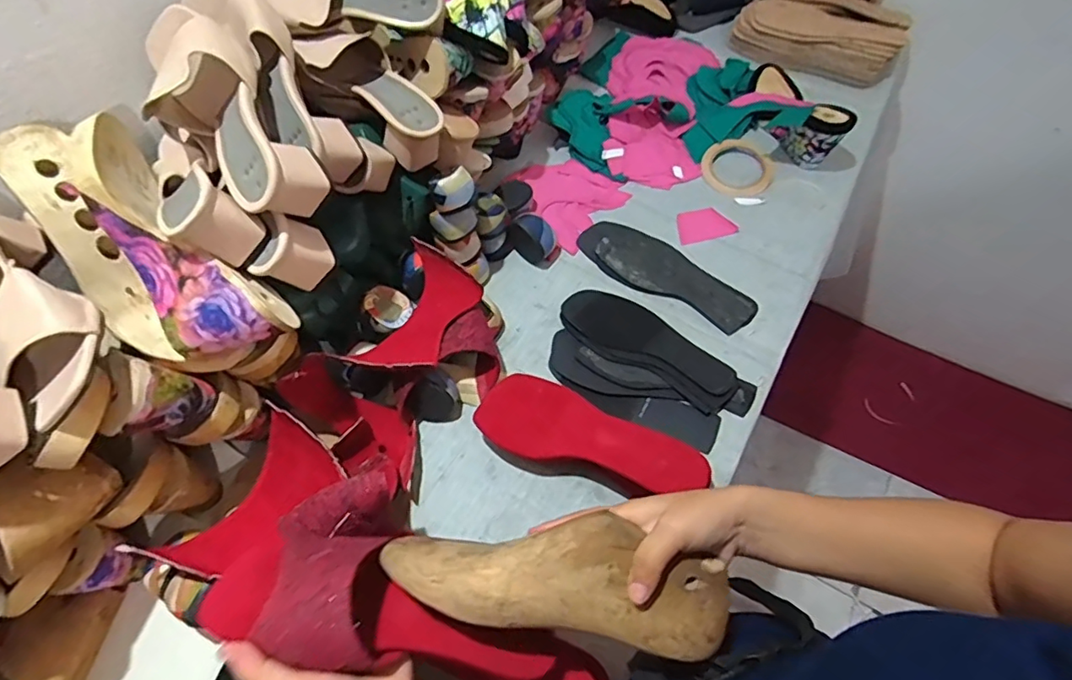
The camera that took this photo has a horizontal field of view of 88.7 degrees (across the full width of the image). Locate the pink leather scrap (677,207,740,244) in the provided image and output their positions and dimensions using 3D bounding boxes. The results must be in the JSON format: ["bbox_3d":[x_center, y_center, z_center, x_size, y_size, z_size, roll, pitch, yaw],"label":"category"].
[{"bbox_3d":[0.235,-0.162,0.762,0.077,0.008,0.048,-10,69,2],"label":"pink leather scrap"}]

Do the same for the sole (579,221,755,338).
[{"bbox_3d":[0.164,-0.088,0.707,0.238,0.016,0.084,34,66,19],"label":"sole"}]

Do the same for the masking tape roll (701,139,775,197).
[{"bbox_3d":[0.298,-0.258,0.804,0.102,0.018,0.116,13,61,9],"label":"masking tape roll"}]

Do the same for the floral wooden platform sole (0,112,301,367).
[{"bbox_3d":[-0.336,-0.074,0.470,0.265,0.081,0.122,43,68,0],"label":"floral wooden platform sole"}]

